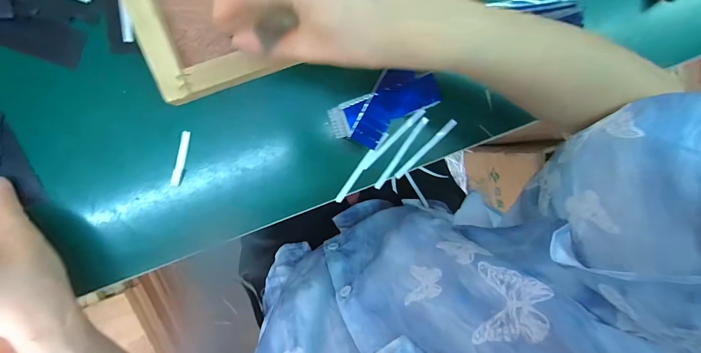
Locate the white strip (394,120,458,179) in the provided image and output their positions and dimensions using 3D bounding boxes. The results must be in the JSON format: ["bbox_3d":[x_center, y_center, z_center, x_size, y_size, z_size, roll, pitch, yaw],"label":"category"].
[{"bbox_3d":[0.072,-0.025,0.307,0.076,0.005,0.007,-44,100,-2],"label":"white strip"}]

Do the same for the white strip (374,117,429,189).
[{"bbox_3d":[0.048,-0.022,0.304,0.008,0.006,0.079,36,89,-10],"label":"white strip"}]

